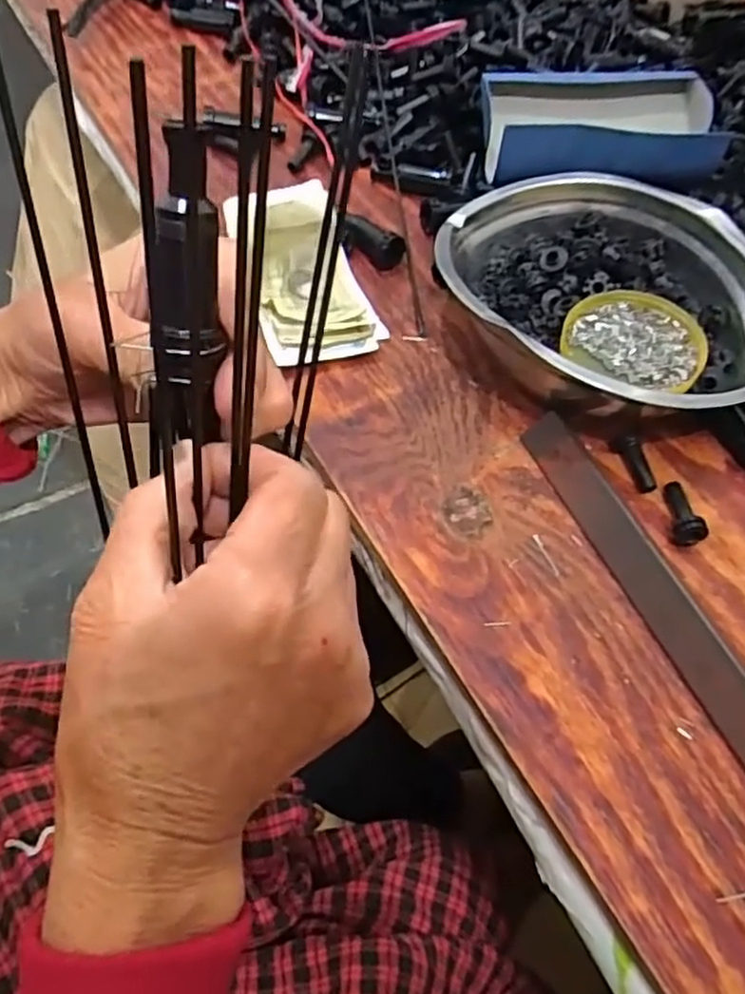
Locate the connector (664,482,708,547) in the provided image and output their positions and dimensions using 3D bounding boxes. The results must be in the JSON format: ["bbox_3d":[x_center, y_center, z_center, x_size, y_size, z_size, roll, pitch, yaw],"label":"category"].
[{"bbox_3d":[0.180,0.008,0.412,0.017,0.021,0.038,7,58,0],"label":"connector"}]

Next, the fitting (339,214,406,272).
[{"bbox_3d":[0.000,-0.184,0.518,0.048,0.026,0.020,30,61,14],"label":"fitting"}]

